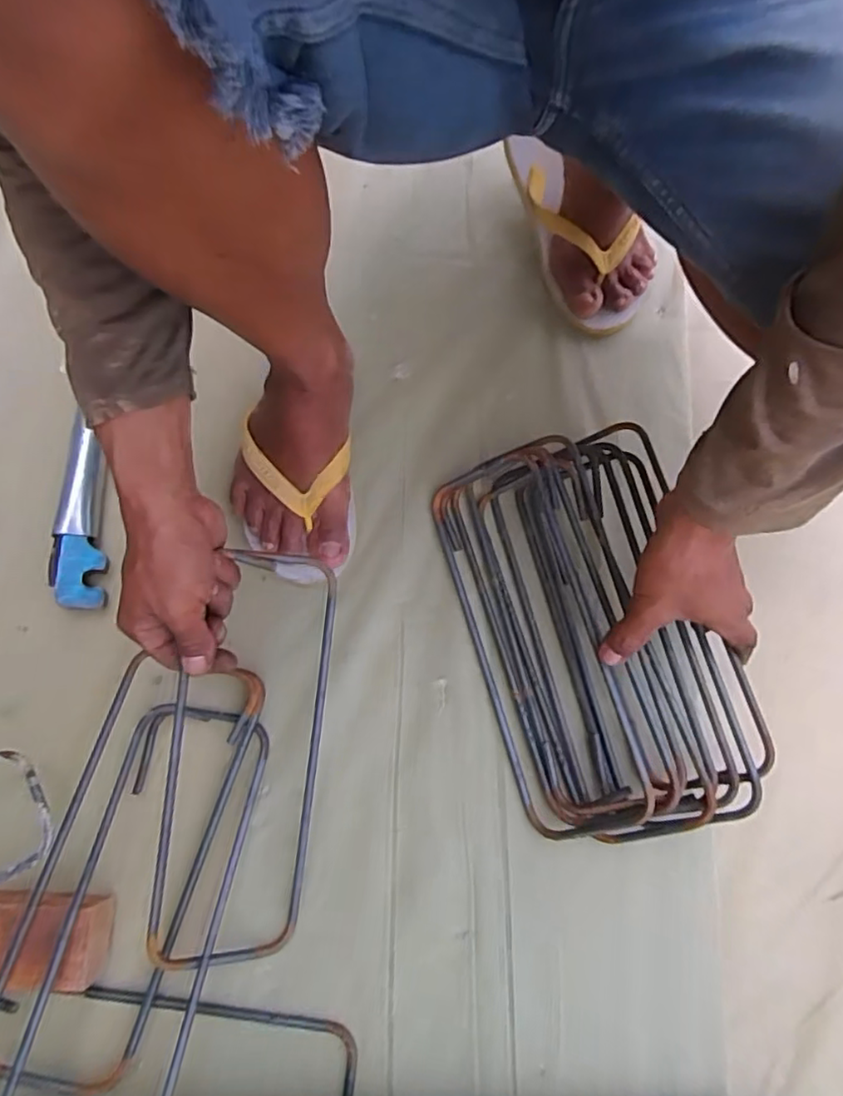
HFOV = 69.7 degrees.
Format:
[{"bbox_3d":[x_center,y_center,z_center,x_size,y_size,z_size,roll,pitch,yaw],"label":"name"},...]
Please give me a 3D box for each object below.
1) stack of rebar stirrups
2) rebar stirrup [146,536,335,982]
[{"bbox_3d":[0.135,0.061,0.491,0.186,0.067,0.311,-15,73,-6],"label":"stack of rebar stirrups"},{"bbox_3d":[-0.125,0.150,0.436,0.106,0.010,0.295,7,90,-22],"label":"rebar stirrup"}]

